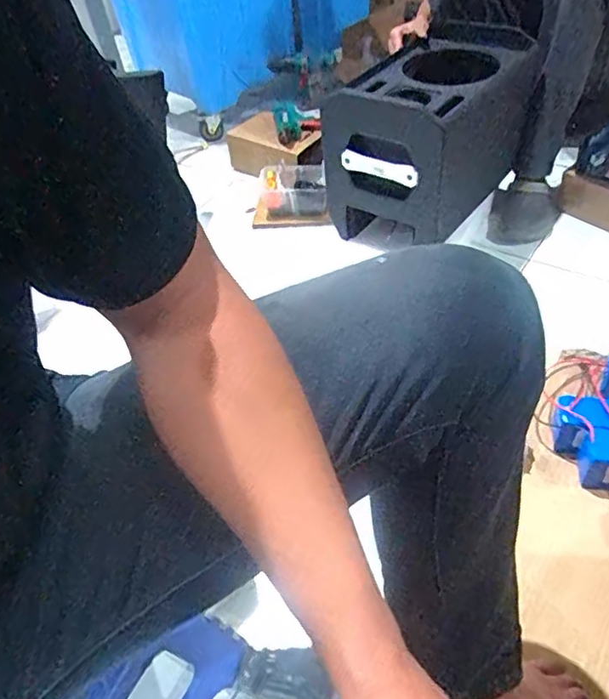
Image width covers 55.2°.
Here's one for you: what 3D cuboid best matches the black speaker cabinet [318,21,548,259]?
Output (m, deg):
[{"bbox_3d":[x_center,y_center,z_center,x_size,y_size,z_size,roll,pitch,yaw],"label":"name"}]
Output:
[{"bbox_3d":[0.261,-0.420,1.142,0.266,0.295,0.411,26,55,30],"label":"black speaker cabinet"}]

